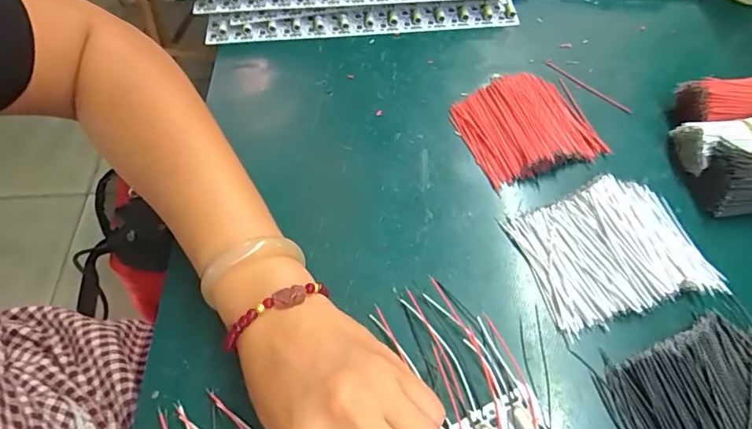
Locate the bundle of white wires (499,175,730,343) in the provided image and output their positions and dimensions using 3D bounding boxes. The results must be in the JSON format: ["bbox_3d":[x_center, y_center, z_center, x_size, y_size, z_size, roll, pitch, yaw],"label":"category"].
[{"bbox_3d":[0.157,0.021,0.308,0.111,0.020,0.089,-19,62,-9],"label":"bundle of white wires"}]

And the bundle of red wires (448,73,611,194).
[{"bbox_3d":[0.118,-0.073,0.363,0.098,0.020,0.087,-19,62,-9],"label":"bundle of red wires"}]

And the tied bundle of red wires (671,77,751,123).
[{"bbox_3d":[0.280,-0.085,0.354,0.090,0.033,0.037,-2,60,1],"label":"tied bundle of red wires"}]

